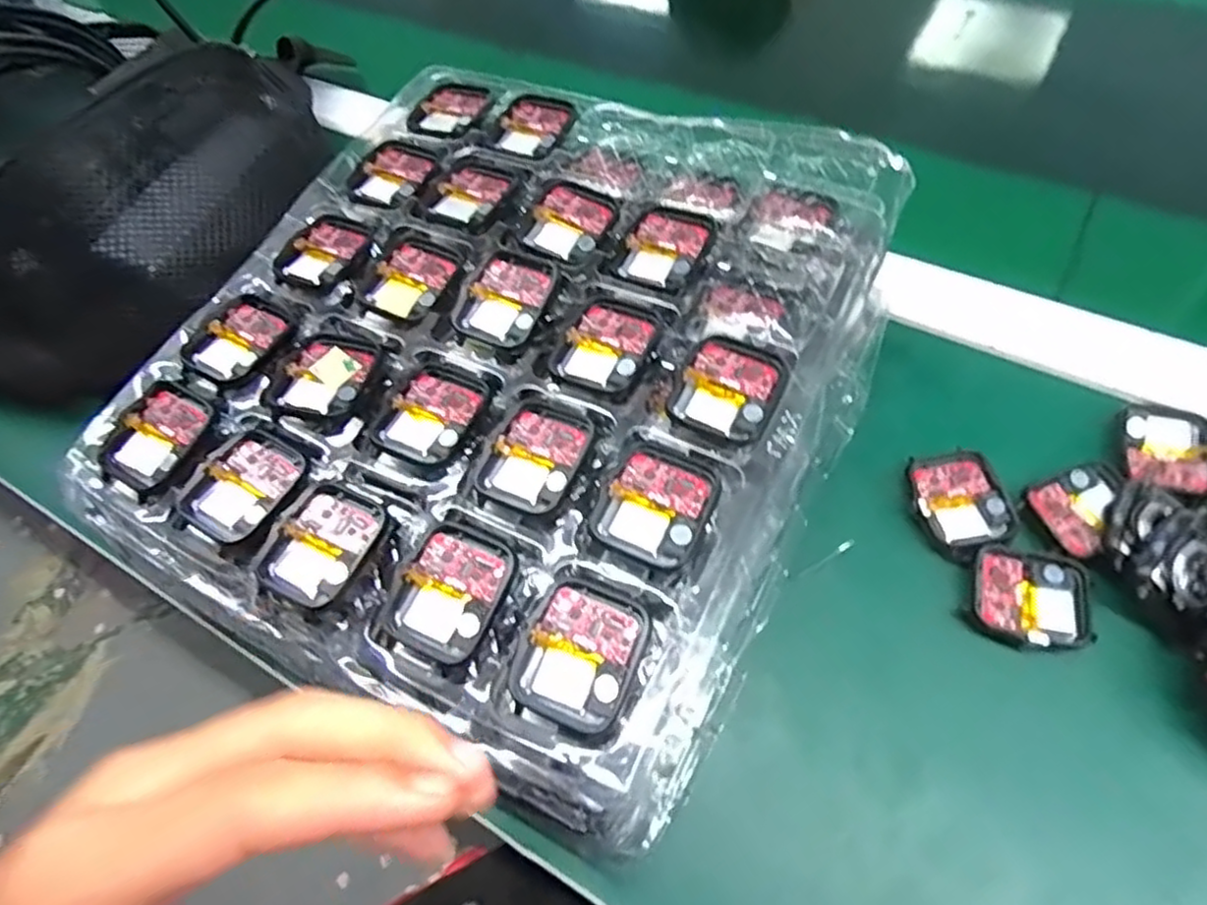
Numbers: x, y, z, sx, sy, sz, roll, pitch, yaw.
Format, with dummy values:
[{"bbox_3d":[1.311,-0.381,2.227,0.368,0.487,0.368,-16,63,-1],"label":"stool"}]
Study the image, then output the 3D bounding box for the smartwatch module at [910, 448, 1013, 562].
[{"bbox_3d":[0.154,0.022,0.302,0.037,0.007,0.047,-15,59,-2],"label":"smartwatch module"}]

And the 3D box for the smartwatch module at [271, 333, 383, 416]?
[{"bbox_3d":[-0.115,-0.033,0.285,0.035,0.004,0.038,9,61,12],"label":"smartwatch module"}]

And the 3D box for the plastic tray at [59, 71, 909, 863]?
[{"bbox_3d":[-0.036,-0.038,0.307,0.265,0.074,0.293,24,61,16],"label":"plastic tray"}]

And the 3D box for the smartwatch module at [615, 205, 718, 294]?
[{"bbox_3d":[0.027,-0.089,0.302,0.033,0.006,0.044,26,66,20],"label":"smartwatch module"}]

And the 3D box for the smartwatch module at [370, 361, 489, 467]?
[{"bbox_3d":[-0.067,-0.016,0.274,0.035,0.004,0.043,21,65,18],"label":"smartwatch module"}]

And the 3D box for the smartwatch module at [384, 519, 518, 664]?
[{"bbox_3d":[-0.051,0.046,0.235,0.035,0.008,0.042,26,66,20],"label":"smartwatch module"}]

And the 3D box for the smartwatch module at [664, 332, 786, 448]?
[{"bbox_3d":[0.048,-0.024,0.263,0.037,0.006,0.042,24,65,19],"label":"smartwatch module"}]

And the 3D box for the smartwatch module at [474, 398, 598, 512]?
[{"bbox_3d":[-0.025,0.001,0.259,0.036,0.007,0.040,21,65,18],"label":"smartwatch module"}]

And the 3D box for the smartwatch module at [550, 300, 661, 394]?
[{"bbox_3d":[0.002,-0.042,0.279,0.036,0.008,0.038,24,65,19],"label":"smartwatch module"}]

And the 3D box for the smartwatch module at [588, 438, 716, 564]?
[{"bbox_3d":[0.019,0.018,0.245,0.036,0.006,0.040,25,66,19],"label":"smartwatch module"}]

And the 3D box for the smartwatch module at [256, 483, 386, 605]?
[{"bbox_3d":[-0.101,0.033,0.250,0.035,0.006,0.042,24,65,19],"label":"smartwatch module"}]

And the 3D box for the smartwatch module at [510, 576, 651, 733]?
[{"bbox_3d":[-0.007,0.065,0.223,0.036,0.005,0.043,23,72,14],"label":"smartwatch module"}]

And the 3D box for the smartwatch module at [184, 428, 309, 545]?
[{"bbox_3d":[-0.137,0.013,0.268,0.036,0.009,0.043,27,67,20],"label":"smartwatch module"}]

